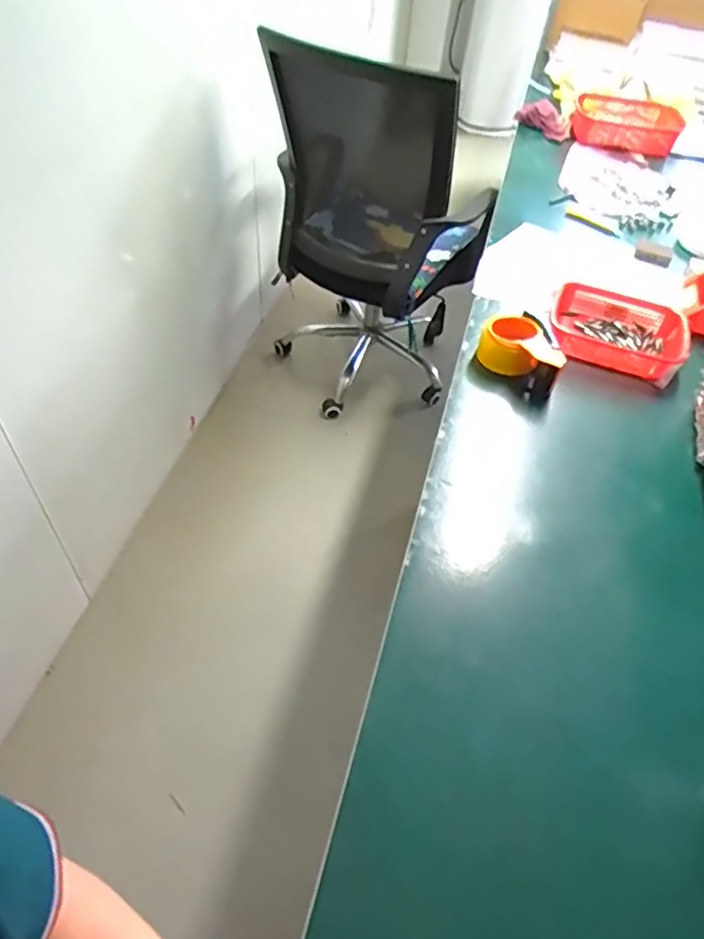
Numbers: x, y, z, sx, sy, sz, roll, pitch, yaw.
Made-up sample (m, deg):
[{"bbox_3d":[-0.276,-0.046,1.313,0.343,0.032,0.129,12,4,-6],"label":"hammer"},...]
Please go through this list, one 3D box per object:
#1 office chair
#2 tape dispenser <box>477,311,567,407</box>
[{"bbox_3d":[0.047,-0.677,1.751,0.545,0.964,0.545,0,50,-5],"label":"office chair"},{"bbox_3d":[0.267,-0.177,0.956,0.097,0.063,0.142,-24,57,-23],"label":"tape dispenser"}]

